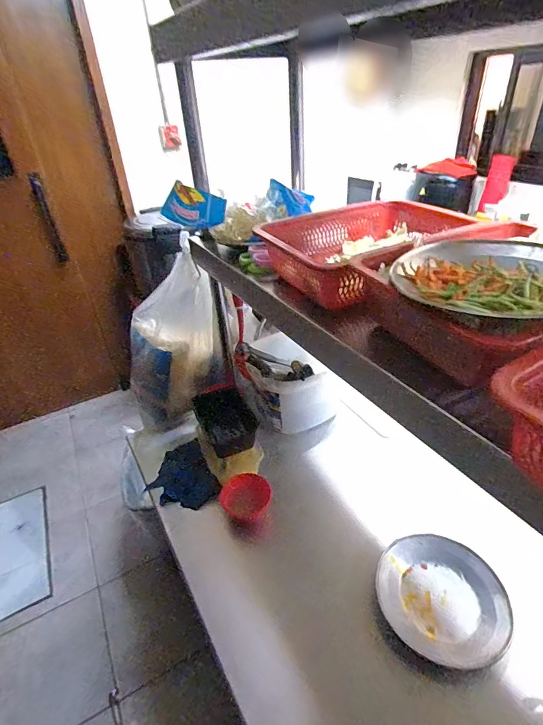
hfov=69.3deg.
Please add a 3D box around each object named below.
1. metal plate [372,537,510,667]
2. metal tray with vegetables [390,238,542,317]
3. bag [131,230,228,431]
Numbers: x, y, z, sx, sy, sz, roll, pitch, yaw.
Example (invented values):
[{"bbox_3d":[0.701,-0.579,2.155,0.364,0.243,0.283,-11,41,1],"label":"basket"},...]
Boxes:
[{"bbox_3d":[0.280,0.384,0.651,0.196,0.029,0.195,-2,35,1],"label":"metal plate"},{"bbox_3d":[0.230,-0.091,0.402,0.197,0.027,0.151,6,36,13],"label":"metal tray with vegetables"},{"bbox_3d":[-0.219,-0.051,0.980,0.220,0.498,0.156,-2,29,-35],"label":"bag"}]

